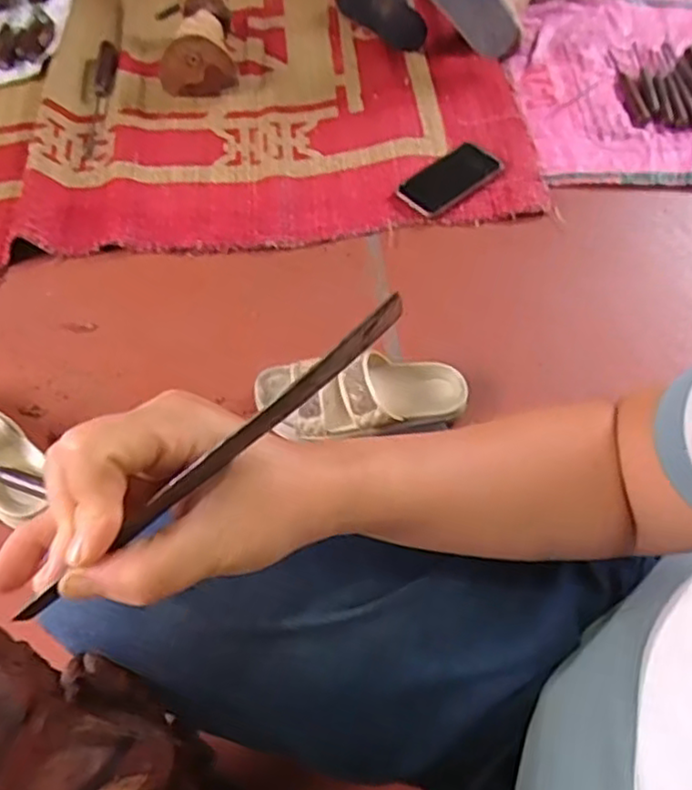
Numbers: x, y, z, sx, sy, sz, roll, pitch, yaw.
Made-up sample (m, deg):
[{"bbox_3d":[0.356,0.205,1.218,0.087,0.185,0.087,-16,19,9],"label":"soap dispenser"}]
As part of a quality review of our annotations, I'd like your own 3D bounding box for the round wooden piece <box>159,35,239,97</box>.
[{"bbox_3d":[-0.224,-0.491,1.034,0.114,0.096,0.020,2,61,-1],"label":"round wooden piece"}]

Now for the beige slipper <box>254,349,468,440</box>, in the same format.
[{"bbox_3d":[0.017,-0.001,0.747,0.230,0.072,0.095,4,60,-1],"label":"beige slipper"}]

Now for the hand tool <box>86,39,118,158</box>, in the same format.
[{"bbox_3d":[-0.371,-0.457,1.035,0.030,0.013,0.254,0,61,-2],"label":"hand tool"}]

